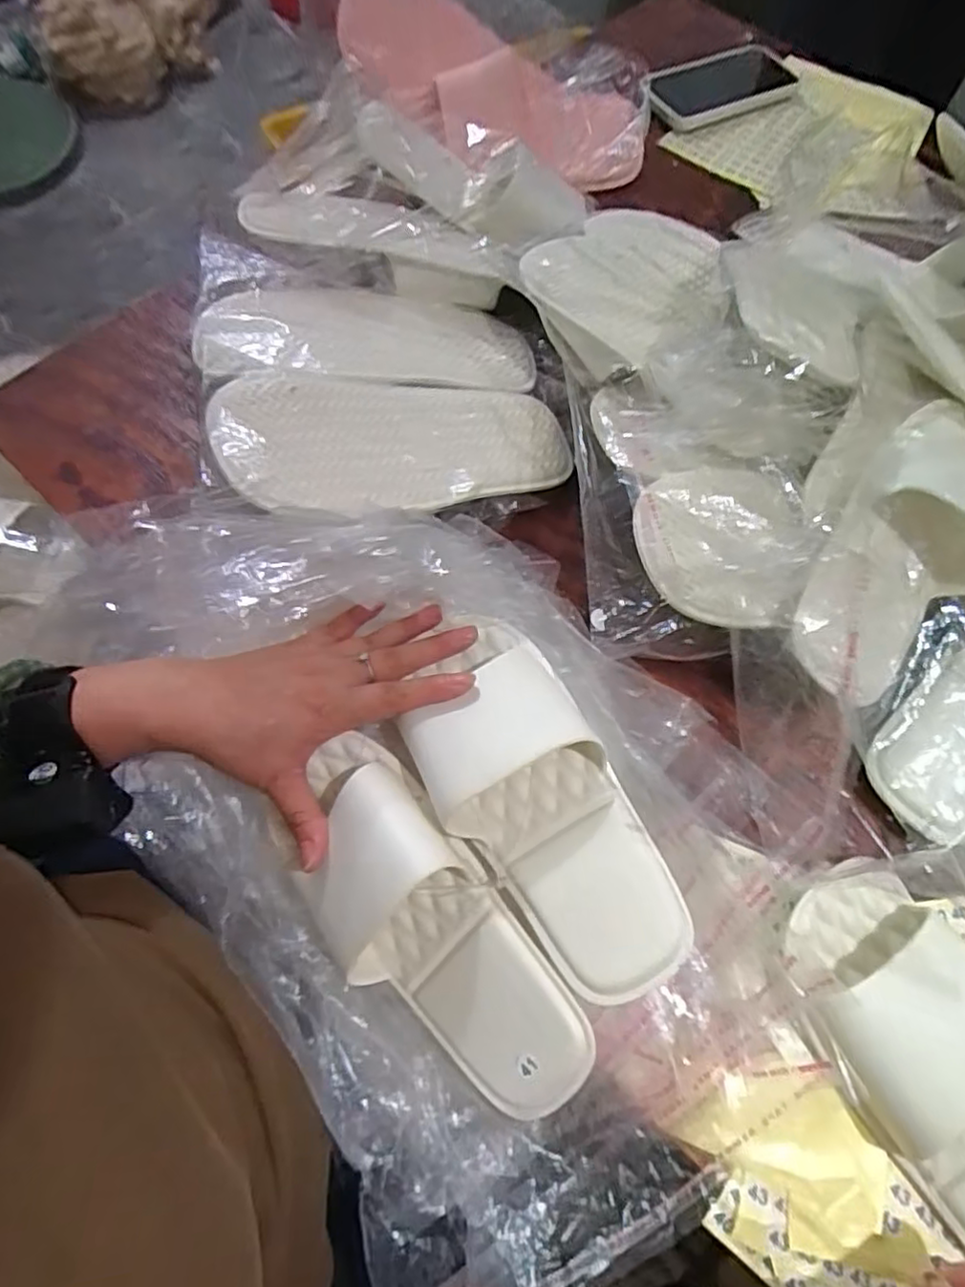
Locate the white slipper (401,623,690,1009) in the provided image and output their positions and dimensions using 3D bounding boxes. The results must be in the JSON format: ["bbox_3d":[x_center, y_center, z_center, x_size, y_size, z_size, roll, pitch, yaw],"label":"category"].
[{"bbox_3d":[0.031,0.090,0.363,0.095,0.052,0.201,-28,79,-13],"label":"white slipper"}]

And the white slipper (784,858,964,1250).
[{"bbox_3d":[0.249,0.230,0.333,0.099,0.053,0.235,-29,72,-13],"label":"white slipper"}]

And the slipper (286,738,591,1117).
[{"bbox_3d":[-0.035,0.152,0.358,0.093,0.056,0.218,-39,74,14],"label":"slipper"}]

